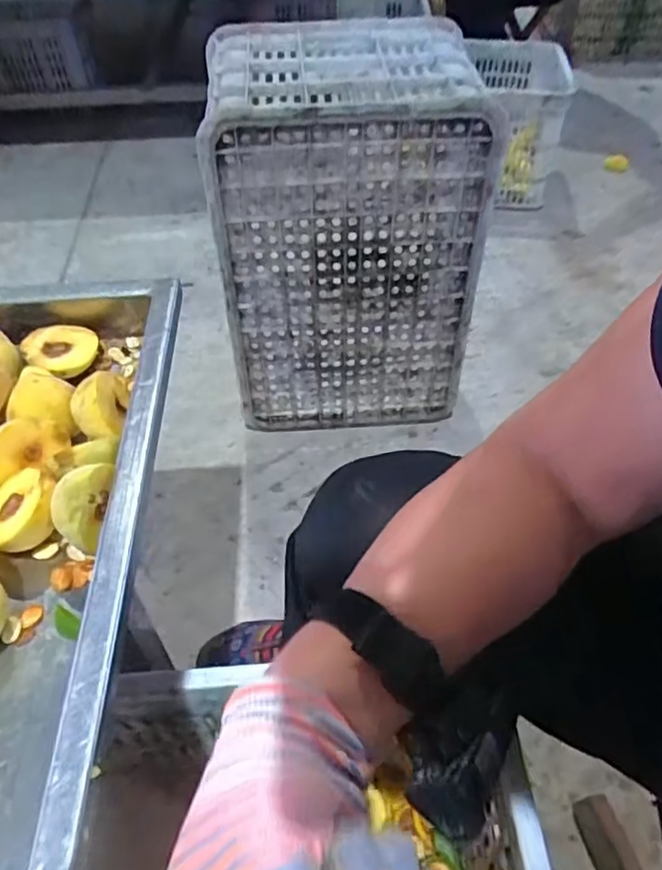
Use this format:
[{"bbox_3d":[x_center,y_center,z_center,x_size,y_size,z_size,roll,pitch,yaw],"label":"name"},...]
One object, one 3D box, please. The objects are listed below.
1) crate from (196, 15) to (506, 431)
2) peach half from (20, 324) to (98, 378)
[{"bbox_3d":[0.017,-0.300,0.962,0.342,0.480,0.311,-4,47,-2],"label":"crate"},{"bbox_3d":[-0.240,-0.074,0.567,0.060,0.027,0.054,-29,54,-22],"label":"peach half"}]

